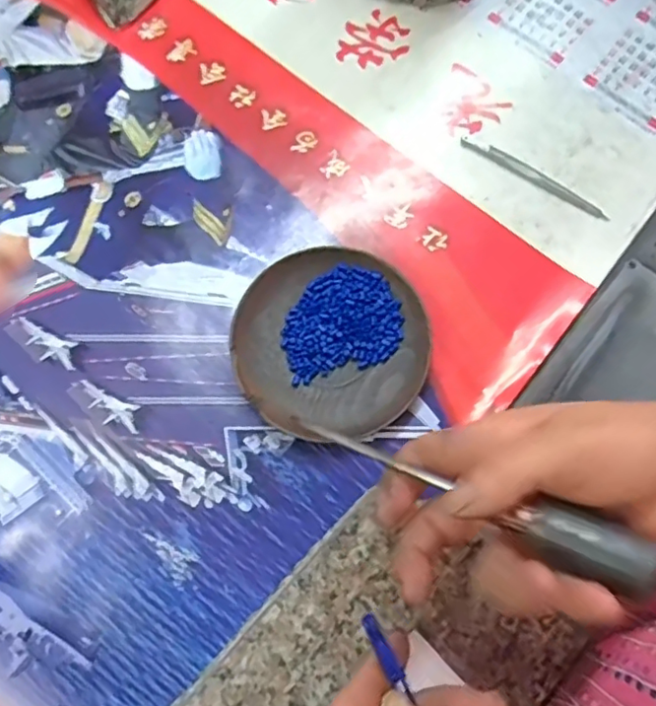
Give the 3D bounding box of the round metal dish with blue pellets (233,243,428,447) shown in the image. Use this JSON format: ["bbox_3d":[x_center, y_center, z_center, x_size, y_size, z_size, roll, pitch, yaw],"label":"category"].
[{"bbox_3d":[0.001,-0.006,0.356,0.112,0.016,0.111,0,76,0],"label":"round metal dish with blue pellets"}]

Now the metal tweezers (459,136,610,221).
[{"bbox_3d":[0.136,-0.117,0.391,0.106,0.005,0.010,31,78,7],"label":"metal tweezers"}]

